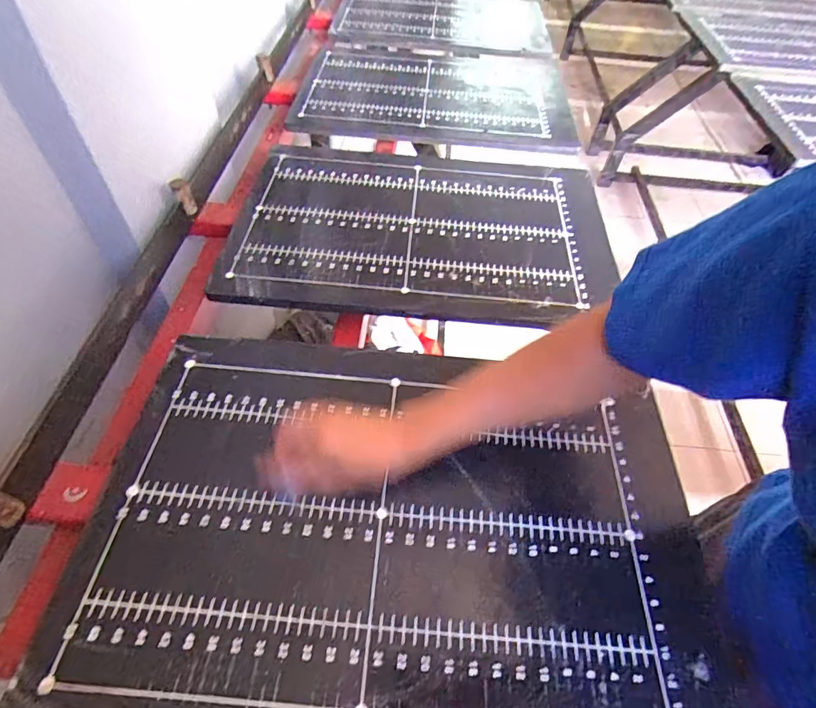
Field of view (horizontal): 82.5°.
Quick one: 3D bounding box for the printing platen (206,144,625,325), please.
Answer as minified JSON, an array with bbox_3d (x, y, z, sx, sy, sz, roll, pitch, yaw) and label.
[{"bbox_3d":[0.025,-0.212,0.765,0.591,0.030,0.394,3,51,-1],"label":"printing platen"}]

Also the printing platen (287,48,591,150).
[{"bbox_3d":[0.073,-0.611,1.049,0.585,0.022,0.417,7,53,1],"label":"printing platen"}]

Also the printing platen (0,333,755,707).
[{"bbox_3d":[-0.007,0.155,0.473,0.587,0.013,0.390,5,51,0],"label":"printing platen"}]

